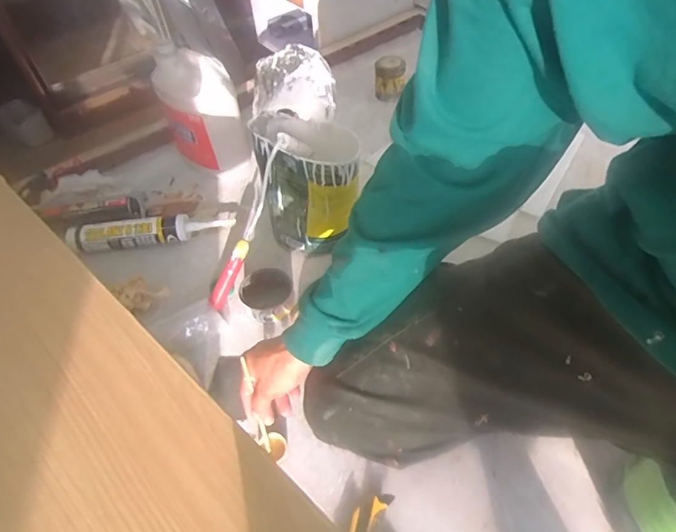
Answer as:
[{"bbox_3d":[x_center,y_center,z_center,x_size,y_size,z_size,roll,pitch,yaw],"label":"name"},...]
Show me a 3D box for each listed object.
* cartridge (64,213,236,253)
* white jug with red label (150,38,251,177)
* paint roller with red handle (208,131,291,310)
[{"bbox_3d":[-0.351,-0.066,0.873,0.307,0.045,0.052,-8,50,-2],"label":"cartridge"},{"bbox_3d":[-0.284,-0.321,0.976,0.142,0.224,0.180,-19,52,-11],"label":"white jug with red label"},{"bbox_3d":[-0.138,-0.068,0.747,0.031,0.038,0.293,28,100,24],"label":"paint roller with red handle"}]

